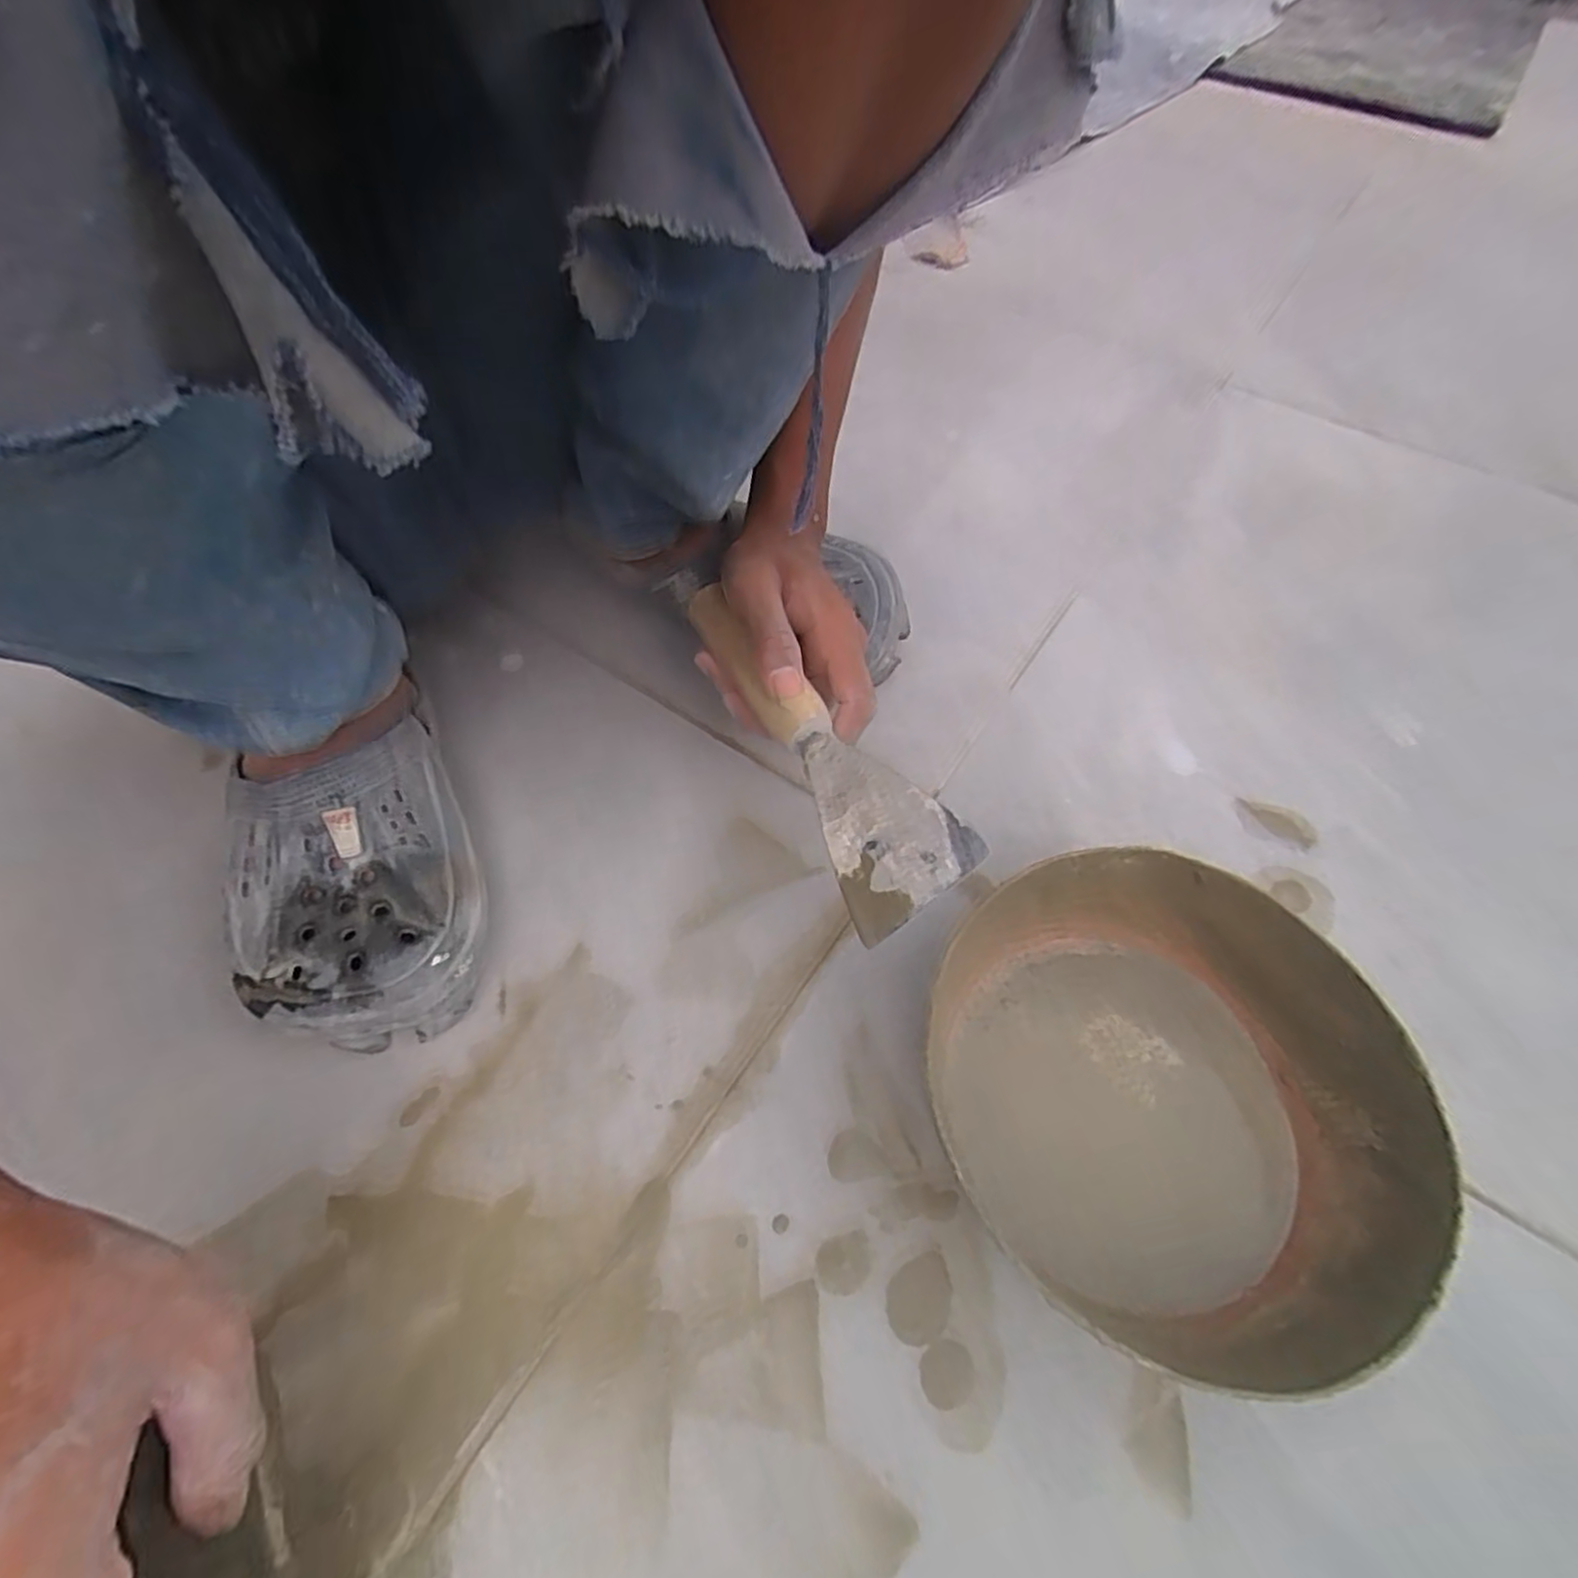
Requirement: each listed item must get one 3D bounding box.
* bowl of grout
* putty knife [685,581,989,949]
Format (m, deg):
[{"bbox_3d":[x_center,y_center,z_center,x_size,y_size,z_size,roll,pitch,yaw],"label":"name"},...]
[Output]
[{"bbox_3d":[0.152,0.126,0.303,0.180,0.070,0.192,-14,60,-10],"label":"bowl of grout"},{"bbox_3d":[0.012,-0.037,0.349,0.063,0.023,0.219,-37,63,18],"label":"putty knife"}]

